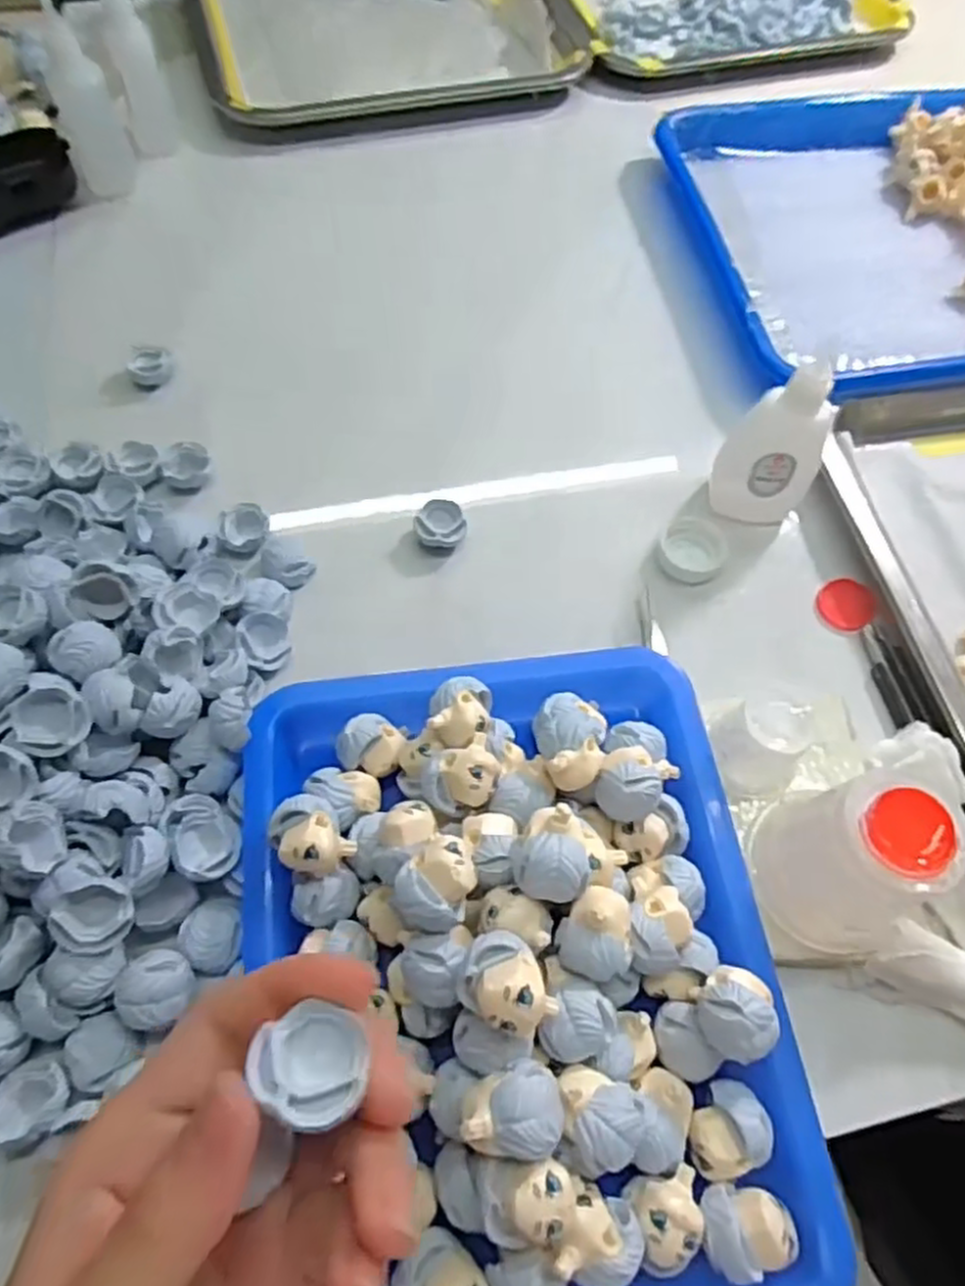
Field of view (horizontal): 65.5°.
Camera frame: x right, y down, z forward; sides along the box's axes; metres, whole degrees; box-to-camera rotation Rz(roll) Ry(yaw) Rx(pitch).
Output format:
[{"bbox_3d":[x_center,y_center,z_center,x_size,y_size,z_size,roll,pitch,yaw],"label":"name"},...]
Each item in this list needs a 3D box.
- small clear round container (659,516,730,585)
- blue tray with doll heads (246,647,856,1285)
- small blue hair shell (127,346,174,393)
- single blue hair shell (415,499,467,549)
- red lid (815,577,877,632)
[{"bbox_3d":[0.099,-0.044,0.353,0.031,0.008,0.034,1,63,-1],"label":"small clear round container"},{"bbox_3d":[0.011,0.102,0.245,0.168,0.060,0.218,-6,63,-5],"label":"blue tray with doll heads"},{"bbox_3d":[-0.175,-0.144,0.393,0.021,0.018,0.019,-38,70,-19],"label":"small blue hair shell"},{"bbox_3d":[-0.019,-0.054,0.353,0.024,0.012,0.022,1,63,-1],"label":"single blue hair shell"},{"bbox_3d":[0.167,-0.017,0.344,0.024,0.004,0.027,31,66,13],"label":"red lid"}]

